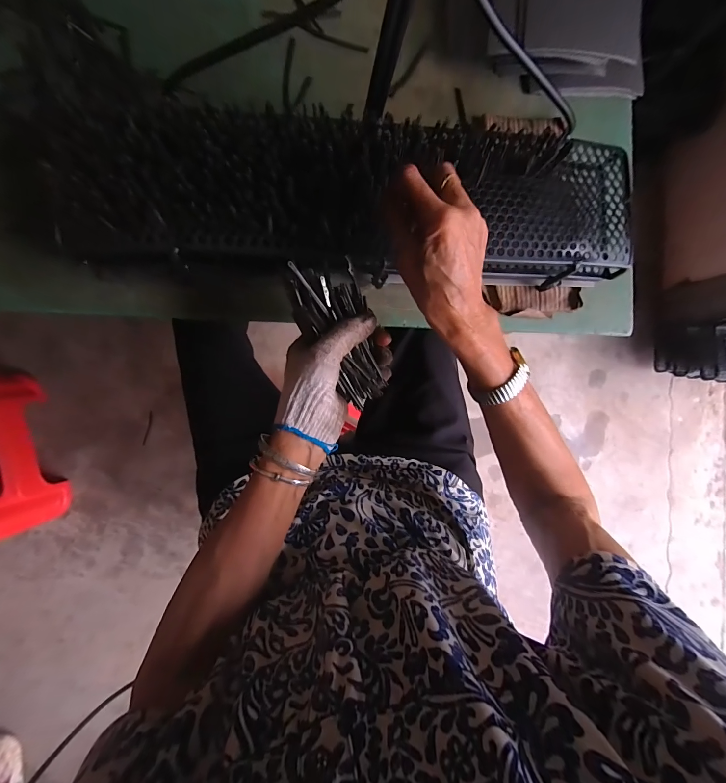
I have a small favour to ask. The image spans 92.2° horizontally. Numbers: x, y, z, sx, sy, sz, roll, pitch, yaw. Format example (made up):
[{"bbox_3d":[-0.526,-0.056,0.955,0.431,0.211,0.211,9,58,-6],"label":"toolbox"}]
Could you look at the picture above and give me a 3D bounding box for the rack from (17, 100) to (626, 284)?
[{"bbox_3d":[0.016,-0.194,0.359,0.596,0.048,0.143,-3,104,-11],"label":"rack"}]

